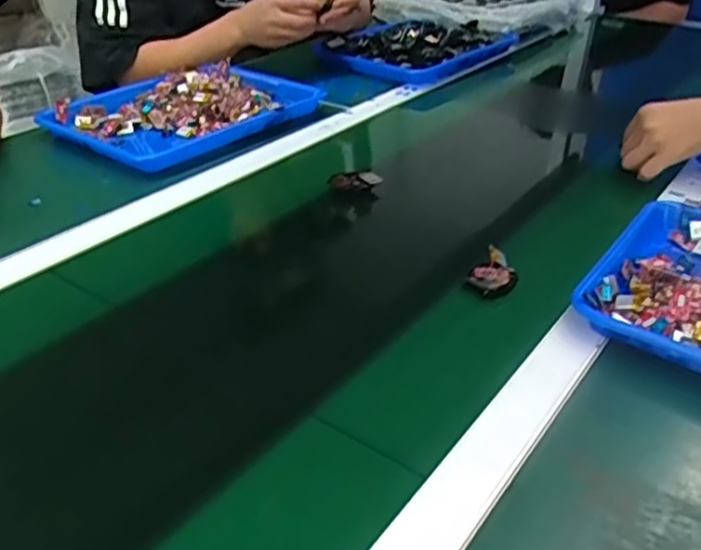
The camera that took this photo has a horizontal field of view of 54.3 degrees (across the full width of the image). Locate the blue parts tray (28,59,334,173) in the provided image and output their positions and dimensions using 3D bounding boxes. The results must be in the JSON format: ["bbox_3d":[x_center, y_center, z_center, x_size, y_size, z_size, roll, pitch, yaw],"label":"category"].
[{"bbox_3d":[-0.229,-0.231,0.953,0.256,0.049,0.343,24,42,33],"label":"blue parts tray"}]

